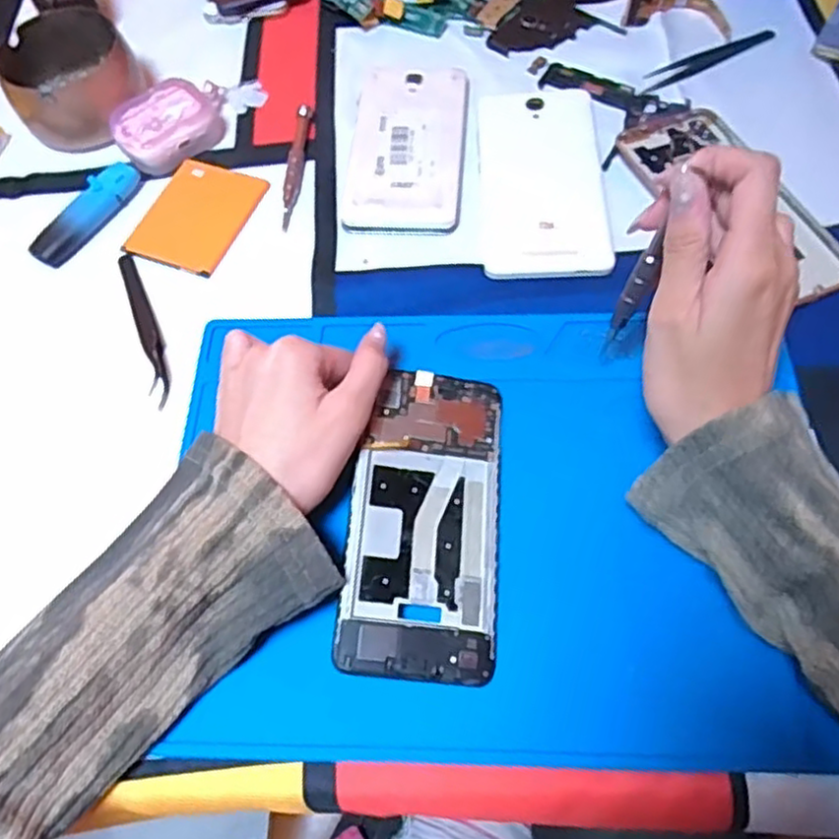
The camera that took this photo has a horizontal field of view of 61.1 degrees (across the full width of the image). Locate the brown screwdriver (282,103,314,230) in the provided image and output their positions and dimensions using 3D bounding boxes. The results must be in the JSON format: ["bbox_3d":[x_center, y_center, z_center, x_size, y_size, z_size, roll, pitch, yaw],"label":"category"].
[{"bbox_3d":[-0.080,-0.166,0.464,0.010,0.009,0.102,1,63,4],"label":"brown screwdriver"}]

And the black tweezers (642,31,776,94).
[{"bbox_3d":[0.197,-0.248,0.487,0.104,0.004,0.019,-25,65,-9],"label":"black tweezers"}]

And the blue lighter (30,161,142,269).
[{"bbox_3d":[-0.210,-0.132,0.450,0.018,0.016,0.085,28,69,17],"label":"blue lighter"}]

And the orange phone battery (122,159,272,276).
[{"bbox_3d":[-0.142,-0.130,0.452,0.065,0.004,0.080,20,66,13],"label":"orange phone battery"}]

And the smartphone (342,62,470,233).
[{"bbox_3d":[-0.006,-0.180,0.461,0.071,0.010,0.143,2,64,5],"label":"smartphone"}]

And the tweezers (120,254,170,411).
[{"bbox_3d":[-0.157,-0.054,0.408,0.012,0.016,0.123,-22,64,-7],"label":"tweezers"}]

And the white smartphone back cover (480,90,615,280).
[{"bbox_3d":[0.076,-0.151,0.442,0.073,0.009,0.153,0,63,4],"label":"white smartphone back cover"}]

